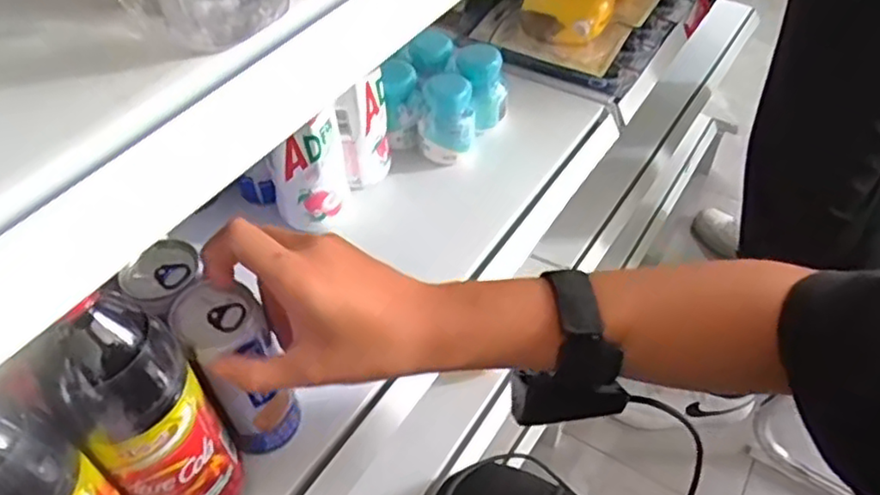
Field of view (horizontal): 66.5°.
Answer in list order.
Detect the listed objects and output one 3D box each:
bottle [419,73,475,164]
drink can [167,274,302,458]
[{"bbox_3d":[0.007,-0.125,0.644,0.052,0.069,0.048,-1,48,0],"label":"bottle"},{"bbox_3d":[-0.126,0.079,0.420,0.045,0.128,0.048,-1,47,1],"label":"drink can"}]

